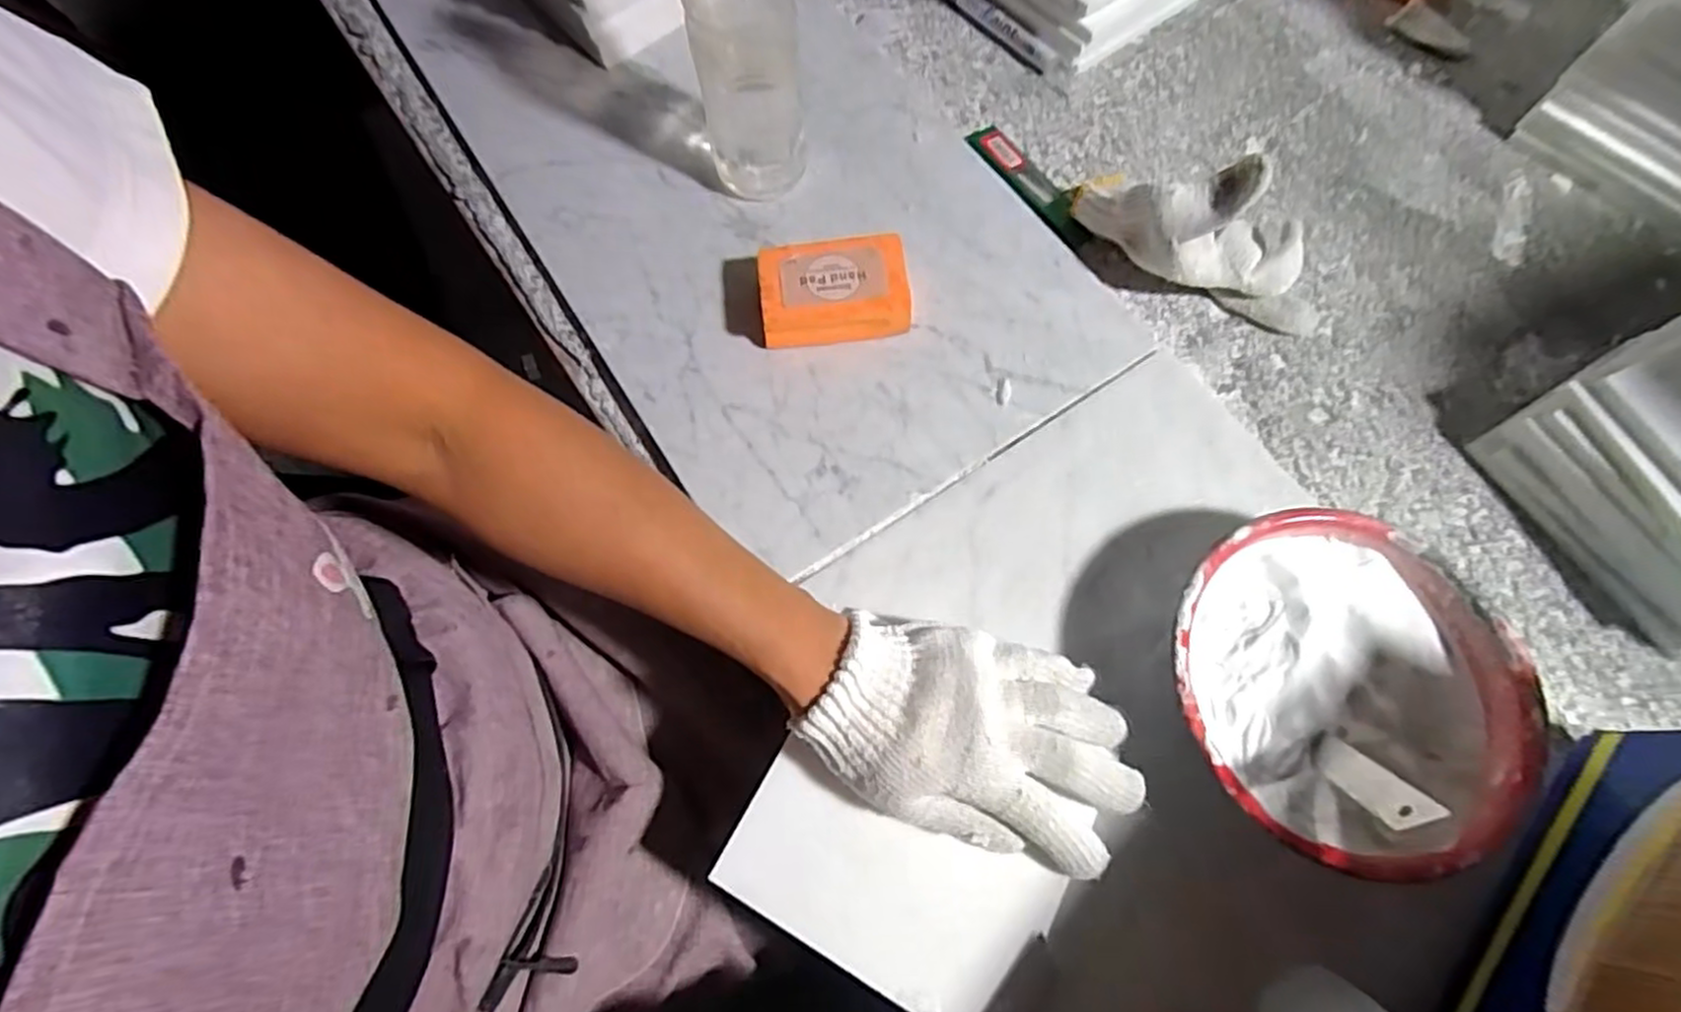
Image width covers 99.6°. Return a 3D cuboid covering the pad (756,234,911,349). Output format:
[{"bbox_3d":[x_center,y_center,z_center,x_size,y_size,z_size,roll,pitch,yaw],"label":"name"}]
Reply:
[{"bbox_3d":[-0.005,-0.136,0.452,0.091,0.034,0.057,-6,69,-3],"label":"pad"}]

